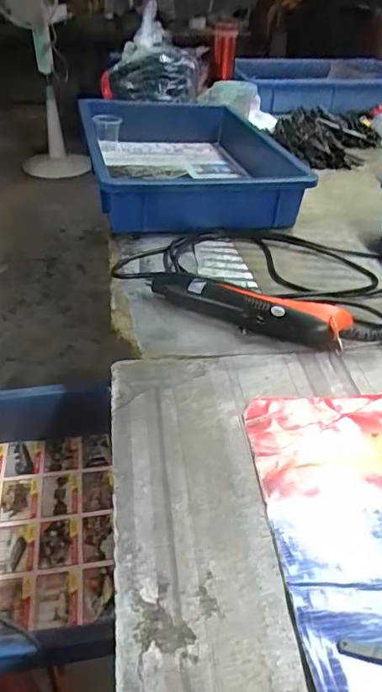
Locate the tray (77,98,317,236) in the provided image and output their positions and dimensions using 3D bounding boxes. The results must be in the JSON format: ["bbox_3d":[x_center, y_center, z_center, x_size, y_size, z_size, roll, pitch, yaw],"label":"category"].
[{"bbox_3d":[-0.019,-0.315,0.879,0.289,0.092,0.526,-5,38,-11],"label":"tray"}]

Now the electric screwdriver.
[{"bbox_3d":[0.055,-0.038,0.535,0.209,0.039,0.046,11,38,11],"label":"electric screwdriver"}]

